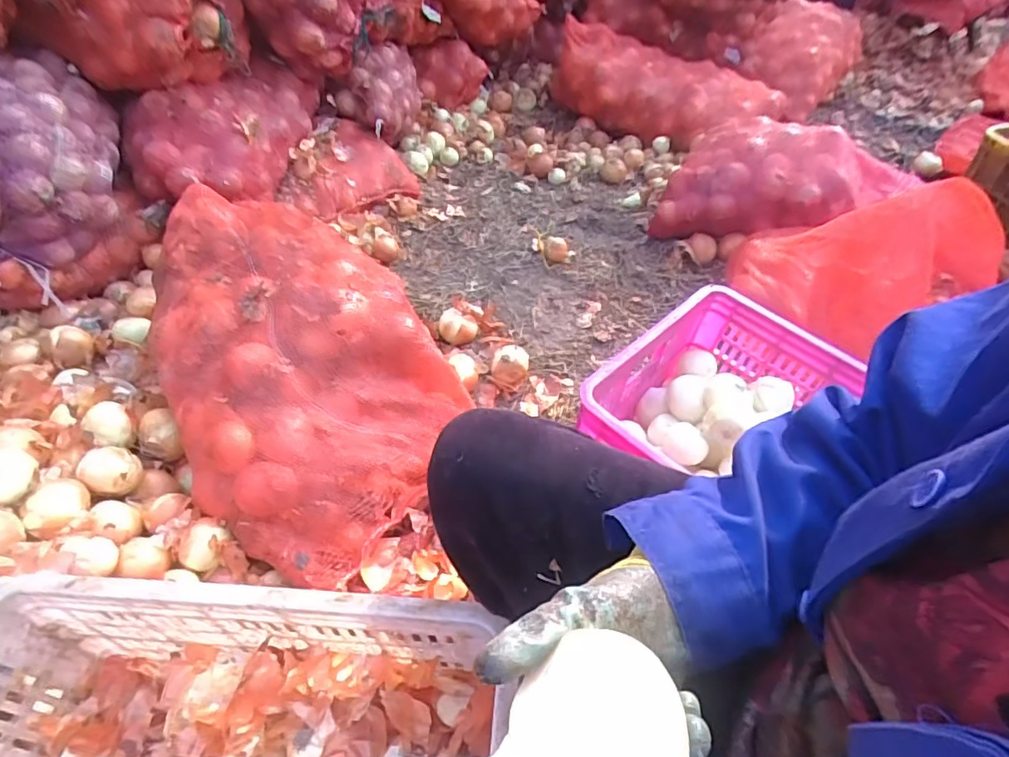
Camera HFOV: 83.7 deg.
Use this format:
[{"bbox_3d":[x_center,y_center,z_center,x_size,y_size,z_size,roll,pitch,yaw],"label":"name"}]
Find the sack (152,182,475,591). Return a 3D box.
[{"bbox_3d":[-0.352,-0.043,0.938,0.413,0.225,0.702,-30,56,-28],"label":"sack"}]

